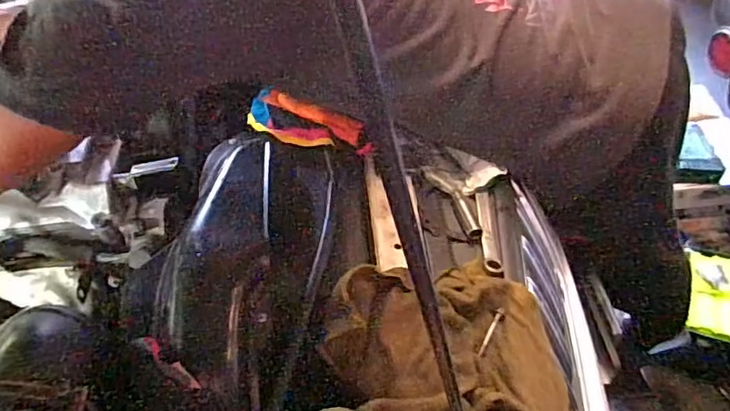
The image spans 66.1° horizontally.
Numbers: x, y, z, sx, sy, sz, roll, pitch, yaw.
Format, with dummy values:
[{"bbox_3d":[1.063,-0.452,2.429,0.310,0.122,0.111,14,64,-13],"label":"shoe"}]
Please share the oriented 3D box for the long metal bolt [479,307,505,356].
[{"bbox_3d":[0.118,0.119,0.526,0.007,0.006,0.058,21,51,19],"label":"long metal bolt"}]

